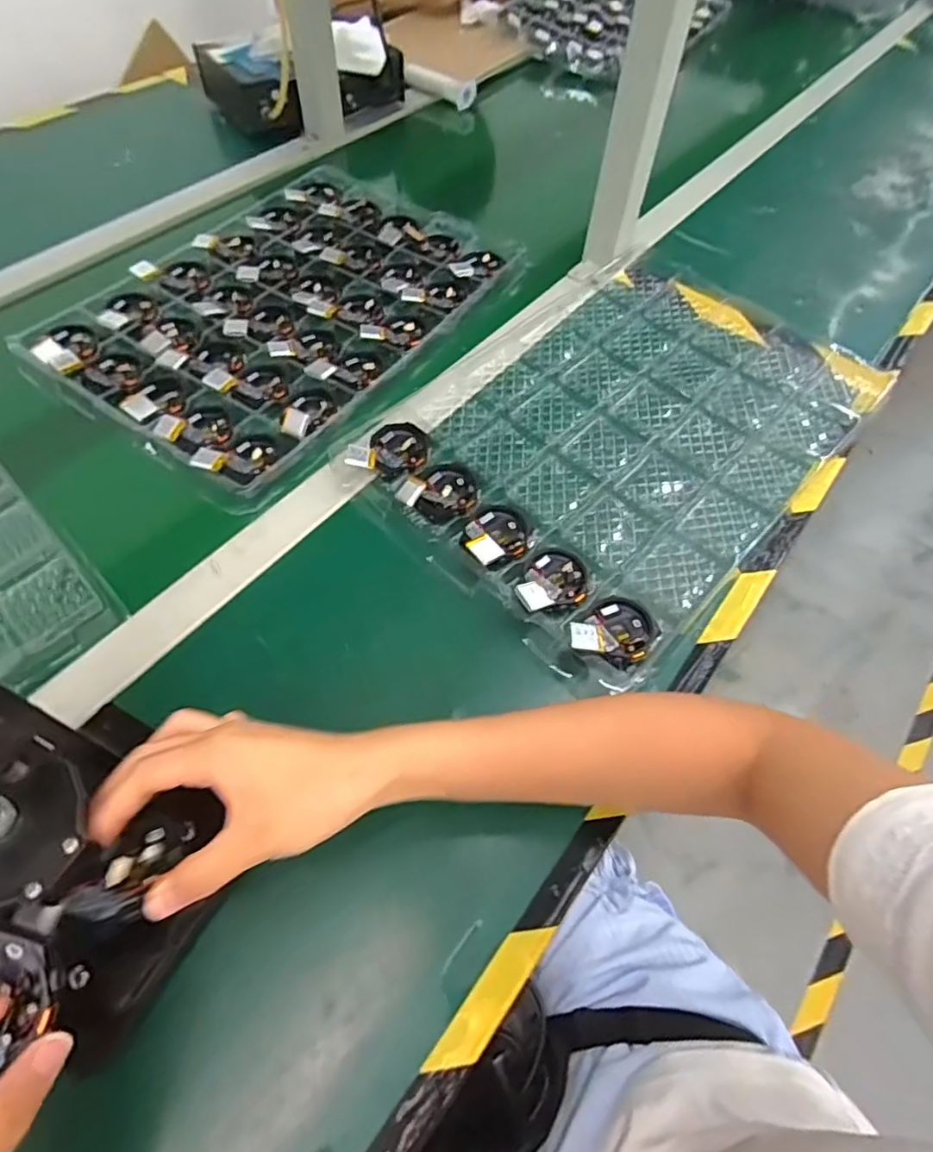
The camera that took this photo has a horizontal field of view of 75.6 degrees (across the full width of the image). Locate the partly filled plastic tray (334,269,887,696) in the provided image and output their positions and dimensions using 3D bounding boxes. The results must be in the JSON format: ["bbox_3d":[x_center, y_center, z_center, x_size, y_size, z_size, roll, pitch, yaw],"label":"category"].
[{"bbox_3d":[0.146,-0.141,0.531,0.301,0.028,0.448,41,66,20],"label":"partly filled plastic tray"}]

